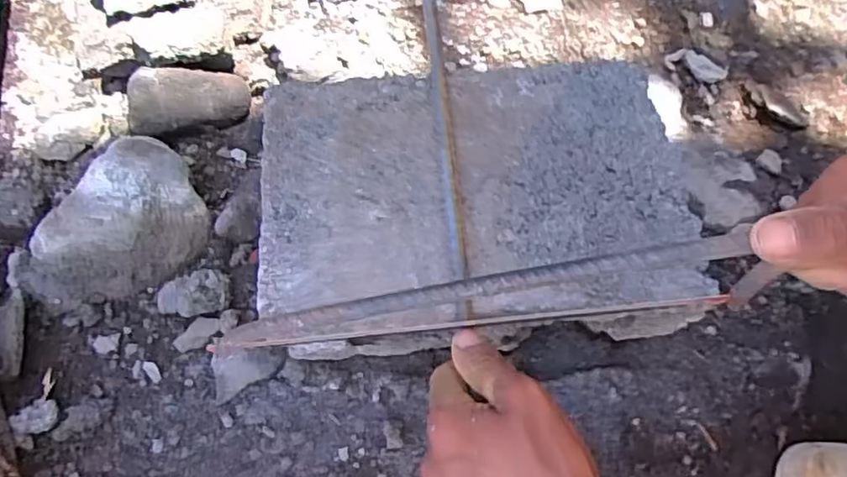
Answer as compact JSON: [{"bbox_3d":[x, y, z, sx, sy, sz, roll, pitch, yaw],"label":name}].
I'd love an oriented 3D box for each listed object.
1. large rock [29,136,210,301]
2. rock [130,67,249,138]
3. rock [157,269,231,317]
[{"bbox_3d":[-0.239,-0.011,0.517,0.096,0.063,0.150,29,70,15],"label":"large rock"},{"bbox_3d":[-0.215,-0.130,0.586,0.103,0.042,0.054,-15,101,-13],"label":"rock"},{"bbox_3d":[-0.185,0.045,0.511,0.058,0.022,0.033,-8,66,3],"label":"rock"}]

